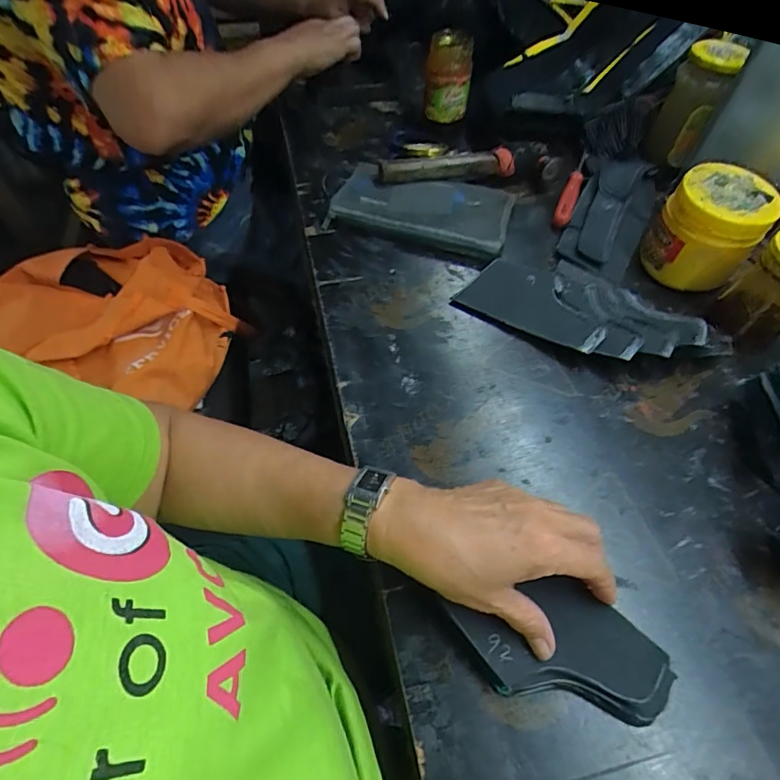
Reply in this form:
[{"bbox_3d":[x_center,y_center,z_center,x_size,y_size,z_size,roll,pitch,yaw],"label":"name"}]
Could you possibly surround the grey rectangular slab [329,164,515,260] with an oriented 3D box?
[{"bbox_3d":[0.041,-0.222,0.570,0.208,0.026,0.112,16,57,9],"label":"grey rectangular slab"}]

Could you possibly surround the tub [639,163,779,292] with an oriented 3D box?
[{"bbox_3d":[0.324,-0.165,0.480,0.090,0.088,0.086,1,56,-1],"label":"tub"}]

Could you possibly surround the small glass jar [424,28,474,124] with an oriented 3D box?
[{"bbox_3d":[0.074,-0.402,0.605,0.058,0.109,0.066,6,57,4],"label":"small glass jar"}]

